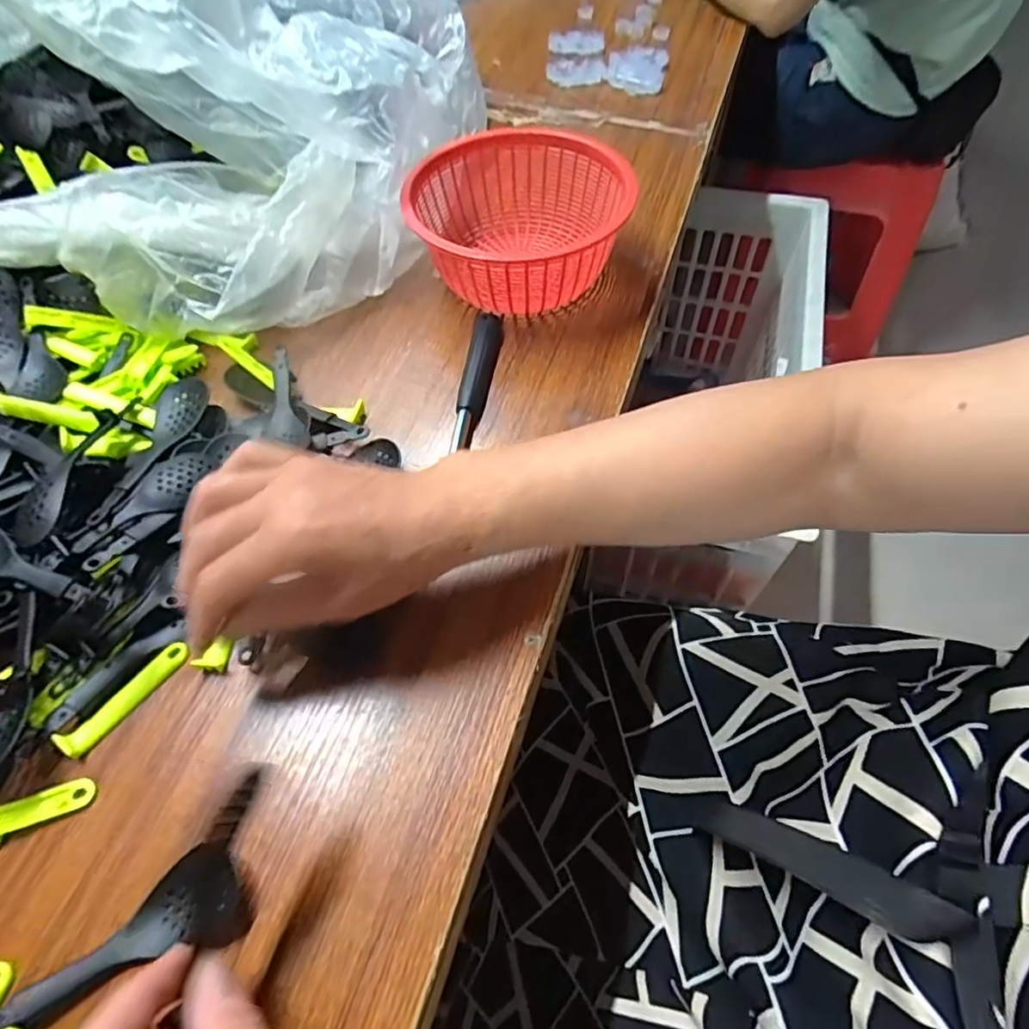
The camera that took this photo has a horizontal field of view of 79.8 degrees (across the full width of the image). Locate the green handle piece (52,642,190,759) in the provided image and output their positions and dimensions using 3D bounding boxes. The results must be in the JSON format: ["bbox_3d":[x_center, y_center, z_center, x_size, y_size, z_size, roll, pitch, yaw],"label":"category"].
[{"bbox_3d":[-0.221,0.103,0.351,0.016,0.008,0.075,34,65,20],"label":"green handle piece"}]

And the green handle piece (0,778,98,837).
[{"bbox_3d":[-0.260,0.158,0.320,0.075,0.009,0.015,-19,60,-10],"label":"green handle piece"}]

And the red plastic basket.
[{"bbox_3d":[0.002,-0.240,0.518,0.176,0.080,0.167,5,59,4],"label":"red plastic basket"}]

